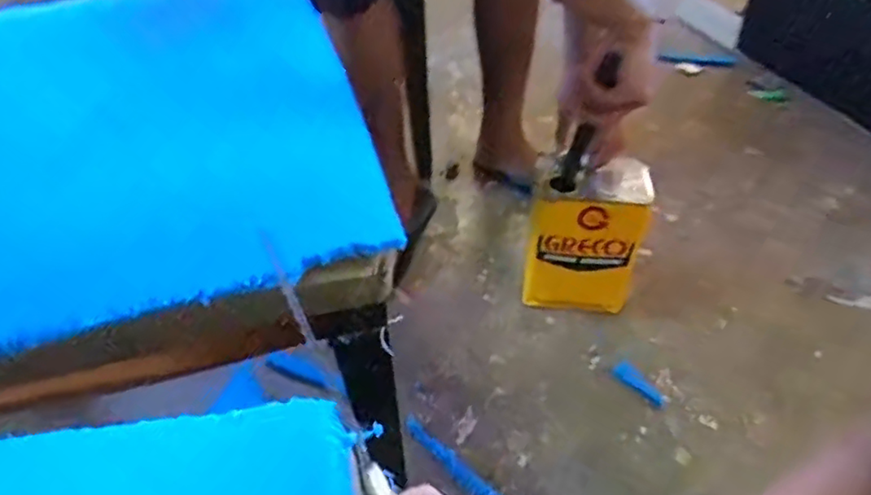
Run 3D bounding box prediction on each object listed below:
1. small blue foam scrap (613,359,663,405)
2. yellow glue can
[{"bbox_3d":[0.292,0.195,0.873,0.029,0.012,0.076,-34,53,-28],"label":"small blue foam scrap"},{"bbox_3d":[0.225,-0.018,0.929,0.159,0.235,0.110,5,45,7],"label":"yellow glue can"}]

